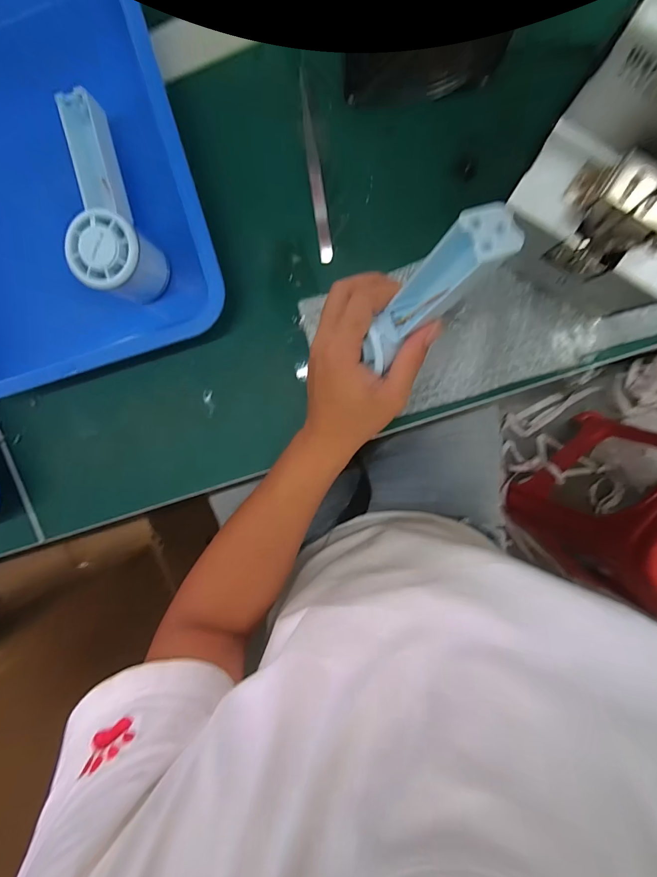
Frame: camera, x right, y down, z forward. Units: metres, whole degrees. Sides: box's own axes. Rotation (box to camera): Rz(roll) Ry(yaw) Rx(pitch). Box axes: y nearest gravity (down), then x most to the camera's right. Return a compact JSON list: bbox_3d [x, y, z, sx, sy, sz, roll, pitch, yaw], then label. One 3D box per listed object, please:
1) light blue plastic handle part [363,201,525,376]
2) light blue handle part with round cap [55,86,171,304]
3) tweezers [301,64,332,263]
[{"bbox_3d":[0.059,-0.086,0.237,0.031,0.116,0.035,47,64,-2],"label":"light blue plastic handle part"},{"bbox_3d":[-0.182,-0.192,0.308,0.058,0.055,0.157,-15,94,6],"label":"light blue handle part with round cap"},{"bbox_3d":[-0.011,-0.225,0.321,0.011,0.004,0.143,-7,100,3],"label":"tweezers"}]

